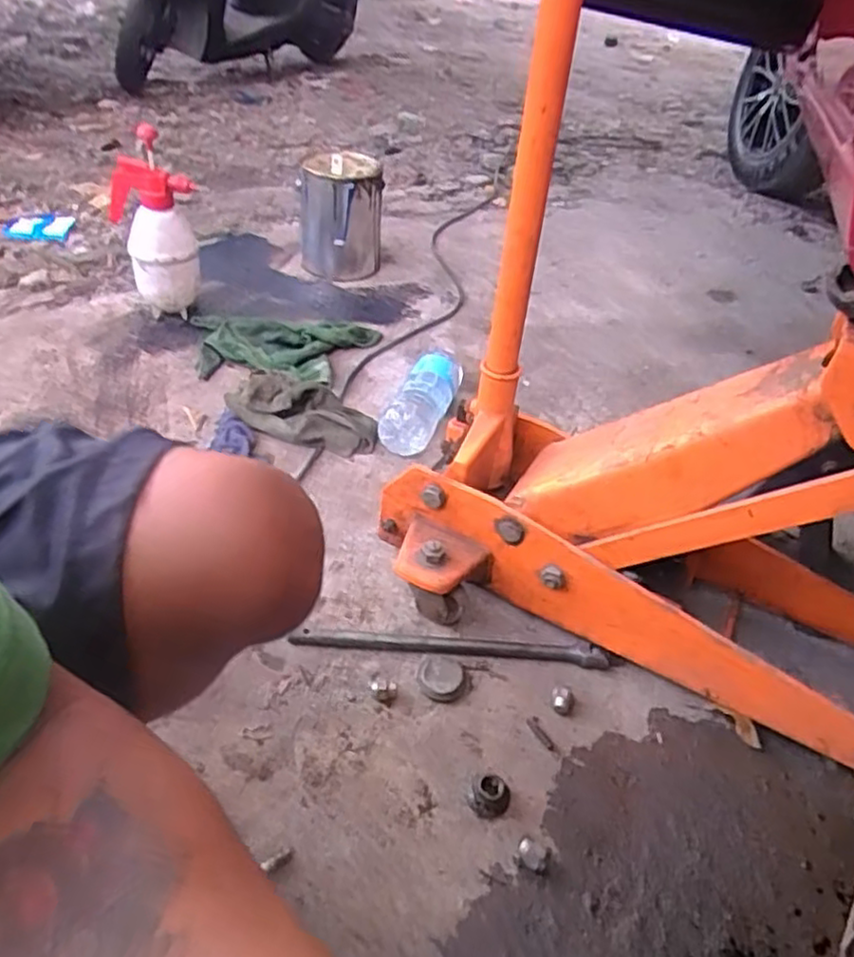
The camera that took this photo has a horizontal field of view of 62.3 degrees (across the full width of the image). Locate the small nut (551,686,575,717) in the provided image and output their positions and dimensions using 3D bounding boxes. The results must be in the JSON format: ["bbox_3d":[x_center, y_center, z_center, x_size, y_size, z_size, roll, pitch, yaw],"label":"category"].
[{"bbox_3d":[0.144,0.236,0.750,0.027,0.010,0.028,4,41,-4],"label":"small nut"}]

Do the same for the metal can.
[{"bbox_3d":[-0.172,-0.520,1.426,0.161,0.227,0.161,1,42,-7],"label":"metal can"}]

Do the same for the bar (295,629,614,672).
[{"bbox_3d":[0.027,0.187,0.786,0.344,0.018,0.025,4,41,-3],"label":"bar"}]

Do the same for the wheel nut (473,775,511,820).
[{"bbox_3d":[0.062,0.300,0.668,0.032,0.017,0.039,18,42,12],"label":"wheel nut"}]

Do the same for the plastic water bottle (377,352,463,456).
[{"bbox_3d":[-0.001,-0.120,1.098,0.073,0.072,0.215,18,42,12],"label":"plastic water bottle"}]

